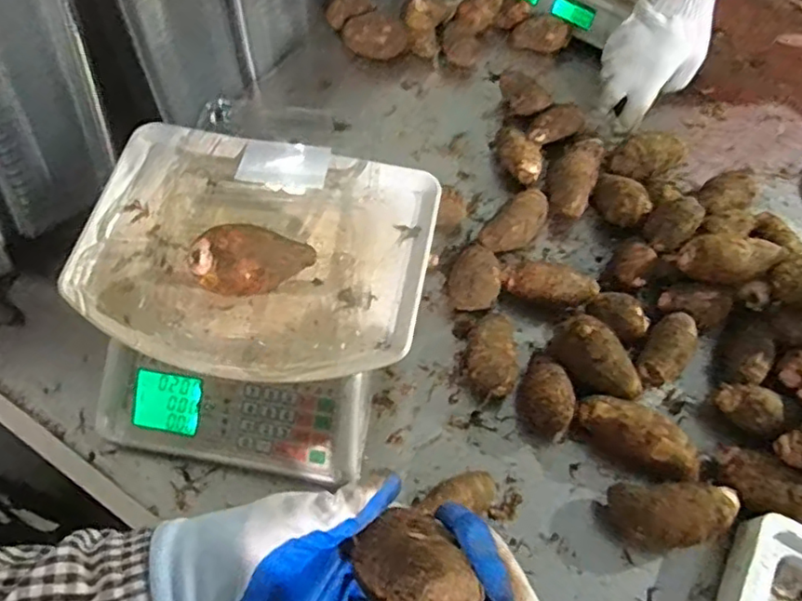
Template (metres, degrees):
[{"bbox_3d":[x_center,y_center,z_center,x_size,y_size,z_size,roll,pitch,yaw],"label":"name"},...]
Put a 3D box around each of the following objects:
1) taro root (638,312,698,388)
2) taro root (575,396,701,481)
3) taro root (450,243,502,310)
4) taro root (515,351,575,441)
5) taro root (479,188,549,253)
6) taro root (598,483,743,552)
[{"bbox_3d":[0.264,0.047,0.611,0.042,0.033,0.079,33,64,14],"label":"taro root"},{"bbox_3d":[0.222,0.127,0.575,0.120,0.043,0.050,34,65,14],"label":"taro root"},{"bbox_3d":[0.076,-0.019,0.638,0.049,0.049,0.062,3,63,-1],"label":"taro root"},{"bbox_3d":[0.138,0.091,0.596,0.046,0.056,0.081,8,61,1],"label":"taro root"},{"bbox_3d":[0.125,-0.084,0.677,0.088,0.043,0.047,-31,68,-16],"label":"taro root"},{"bbox_3d":[0.241,0.189,0.544,0.104,0.055,0.054,1,61,-3],"label":"taro root"}]

